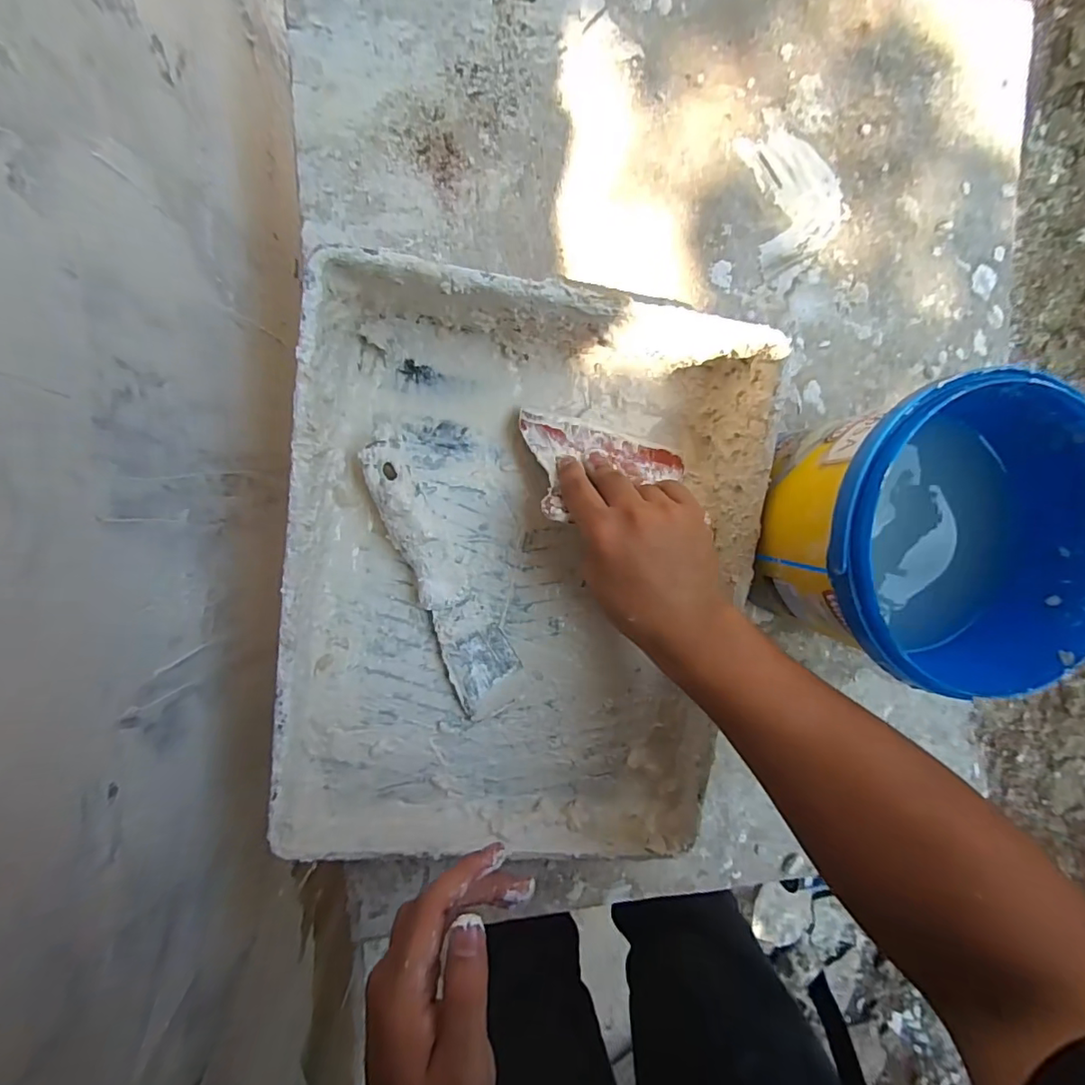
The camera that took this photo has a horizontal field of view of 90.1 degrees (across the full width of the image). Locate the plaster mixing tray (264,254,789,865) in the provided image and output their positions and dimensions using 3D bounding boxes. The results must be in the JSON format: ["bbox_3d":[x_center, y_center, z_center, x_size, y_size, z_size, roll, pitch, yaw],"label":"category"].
[{"bbox_3d":[-0.011,0.026,0.357,0.270,0.092,0.348,6,95,-7],"label":"plaster mixing tray"}]

